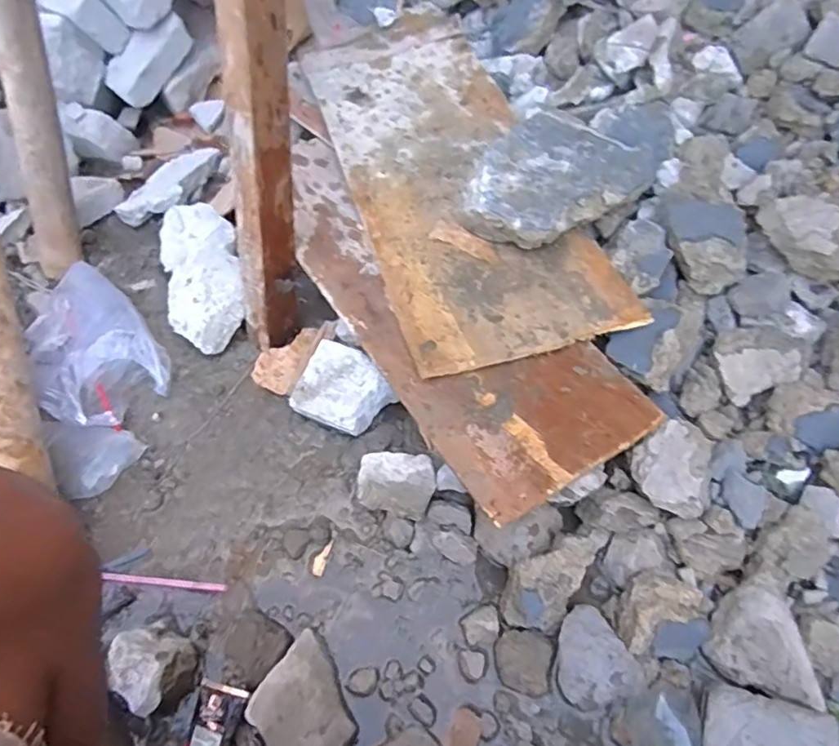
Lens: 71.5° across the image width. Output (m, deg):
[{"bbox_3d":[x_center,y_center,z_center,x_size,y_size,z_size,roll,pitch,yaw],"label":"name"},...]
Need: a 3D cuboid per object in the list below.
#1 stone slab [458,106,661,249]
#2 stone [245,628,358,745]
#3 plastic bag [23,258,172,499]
[{"bbox_3d":[0.194,-0.264,0.800,0.190,0.067,0.268,31,61,22],"label":"stone slab"},{"bbox_3d":[-0.104,0.316,0.552,0.100,0.023,0.089,35,62,24],"label":"stone"},{"bbox_3d":[-0.437,-0.016,0.782,0.171,0.093,0.352,-24,57,-15],"label":"plastic bag"}]

